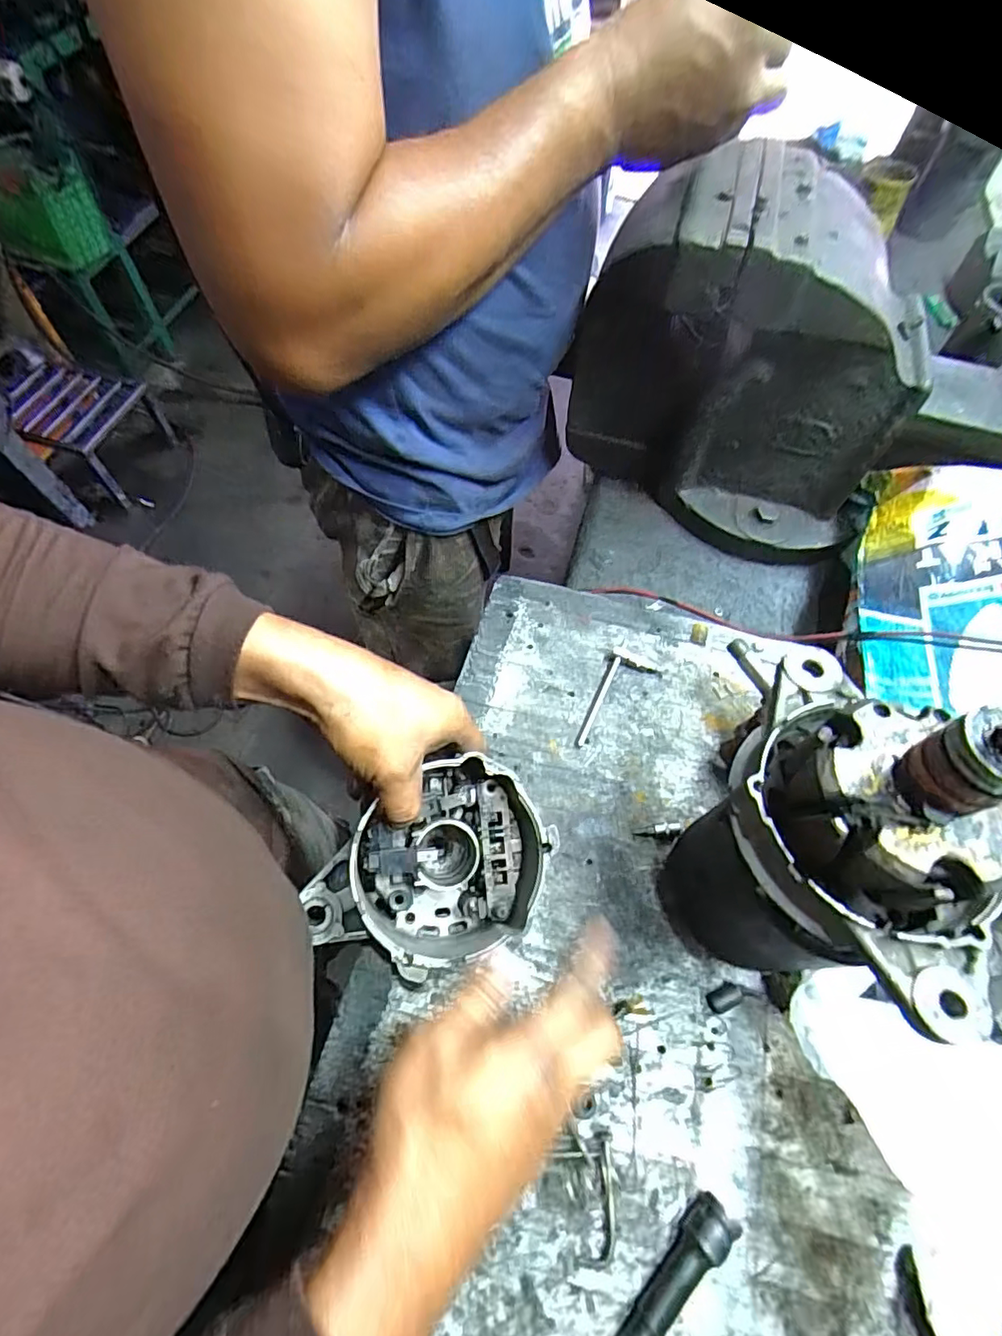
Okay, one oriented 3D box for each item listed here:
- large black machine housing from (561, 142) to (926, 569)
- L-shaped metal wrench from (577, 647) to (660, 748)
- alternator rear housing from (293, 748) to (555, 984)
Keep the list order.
[{"bbox_3d":[0.238,-0.290,0.540,0.305,0.258,0.174,24,63,11],"label":"large black machine housing"},{"bbox_3d":[0.105,0.031,0.488,0.046,0.006,0.101,22,62,10],"label":"L-shaped metal wrench"},{"bbox_3d":[-0.044,0.137,0.371,0.157,0.068,0.116,-39,86,-10],"label":"alternator rear housing"}]

